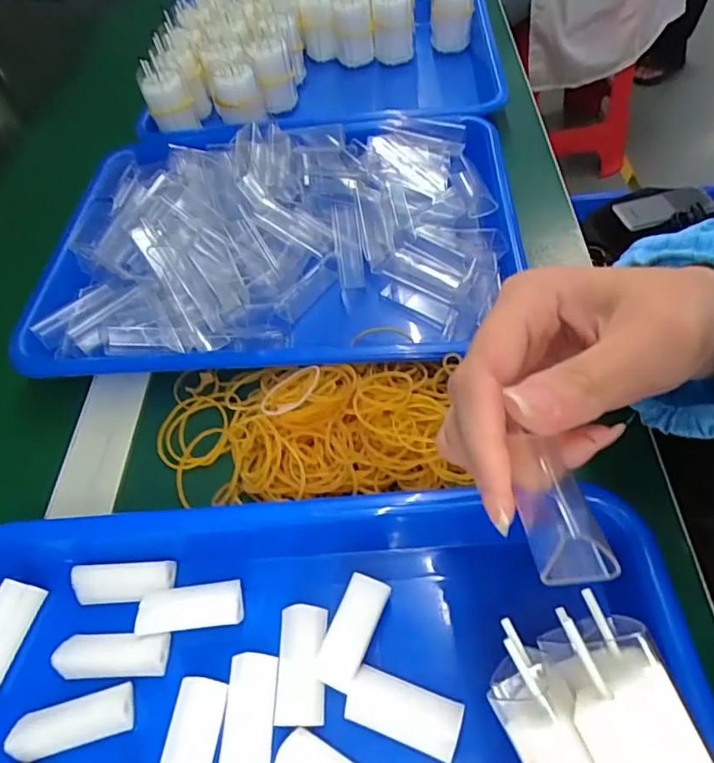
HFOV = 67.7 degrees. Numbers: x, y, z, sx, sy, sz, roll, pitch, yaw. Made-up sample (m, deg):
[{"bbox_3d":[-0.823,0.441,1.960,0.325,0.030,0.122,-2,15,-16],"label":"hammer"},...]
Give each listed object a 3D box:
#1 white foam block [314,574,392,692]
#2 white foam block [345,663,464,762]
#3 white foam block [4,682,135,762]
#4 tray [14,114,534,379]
[{"bbox_3d":[-0.002,0.108,0.232,0.018,0.007,0.046,17,59,19],"label":"white foam block"},{"bbox_3d":[0.019,0.134,0.216,0.045,0.008,0.021,14,58,17],"label":"white foam block"},{"bbox_3d":[-0.119,0.142,0.223,0.045,0.013,0.018,-16,54,-4],"label":"white foam block"},{"bbox_3d":[-0.056,-0.108,0.382,0.326,0.040,0.242,-3,55,6],"label":"tray"}]

